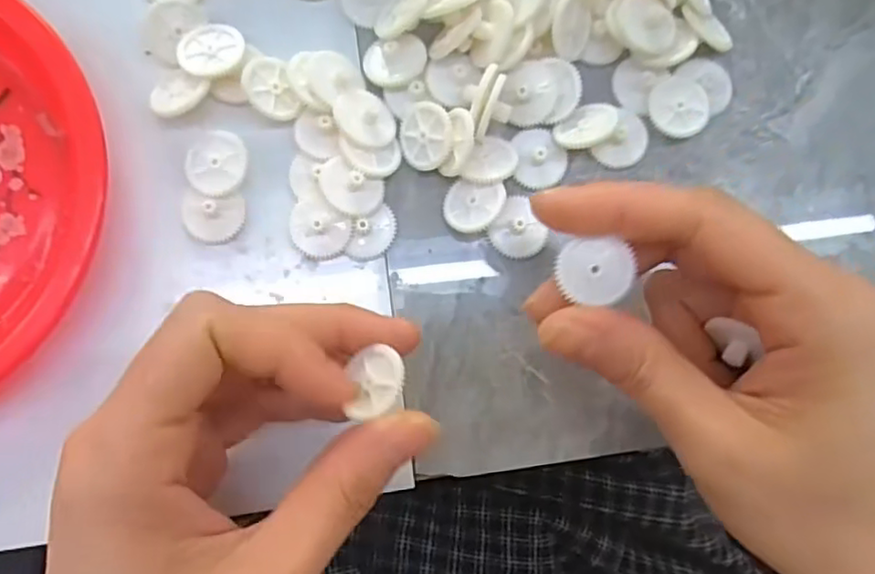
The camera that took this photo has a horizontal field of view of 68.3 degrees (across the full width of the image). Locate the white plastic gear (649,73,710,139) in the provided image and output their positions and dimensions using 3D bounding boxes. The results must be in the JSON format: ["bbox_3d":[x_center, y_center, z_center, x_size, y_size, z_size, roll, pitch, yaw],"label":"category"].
[{"bbox_3d":[0.086,-0.064,0.230,0.022,0.007,0.022,0,84,-4],"label":"white plastic gear"}]

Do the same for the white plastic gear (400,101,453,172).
[{"bbox_3d":[-0.004,-0.051,0.220,0.020,0.004,0.022,-10,95,37],"label":"white plastic gear"}]

